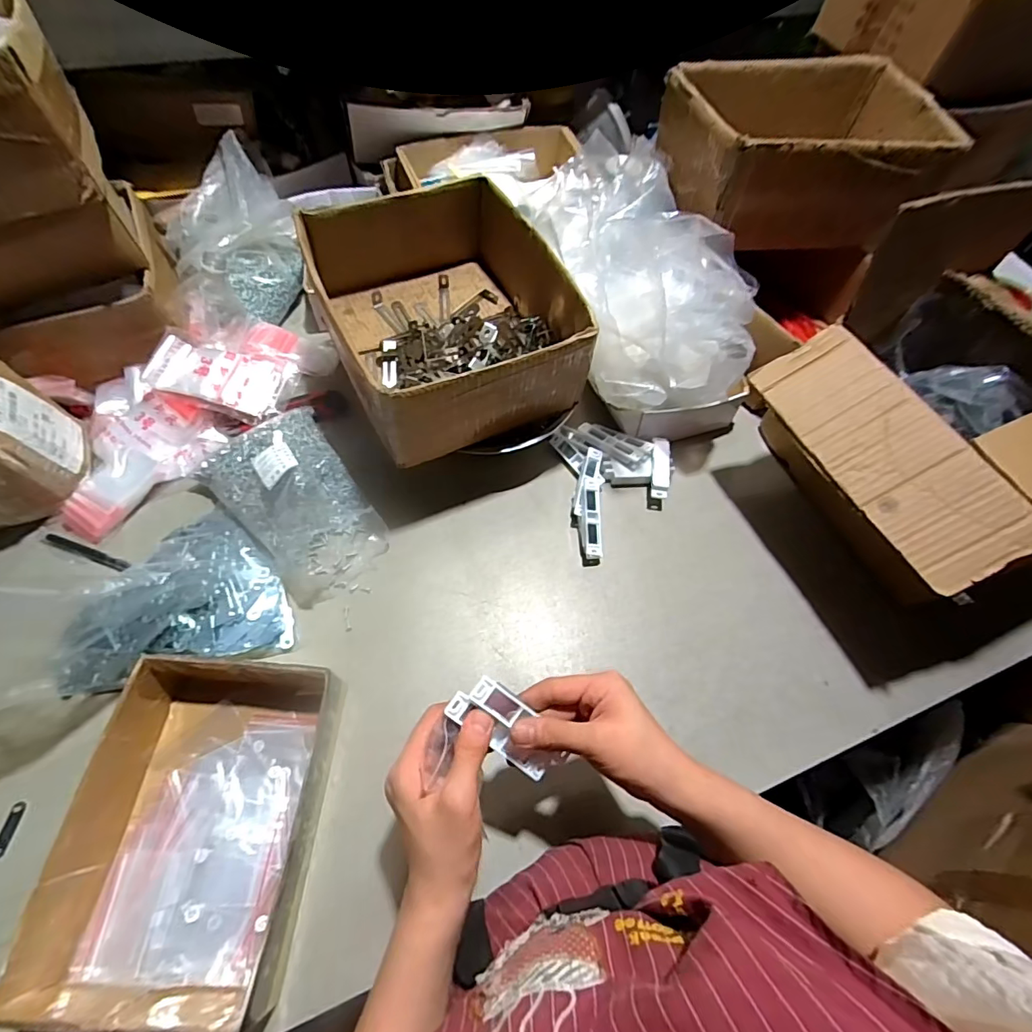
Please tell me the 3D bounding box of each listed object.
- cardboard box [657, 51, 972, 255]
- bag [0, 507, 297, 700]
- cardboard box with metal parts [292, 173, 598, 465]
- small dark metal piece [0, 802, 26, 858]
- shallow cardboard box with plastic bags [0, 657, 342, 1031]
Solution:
[{"bbox_3d":[0.378,-0.486,0.675,0.311,0.117,0.228,-10,63,-9],"label":"cardboard box"},{"bbox_3d":[-0.416,0.099,0.516,0.324,0.039,0.186,-19,64,-13],"label":"bag"},{"bbox_3d":[-0.080,-0.241,0.599,0.246,0.117,0.305,-24,66,-16],"label":"cardboard box with metal parts"},{"bbox_3d":[-0.454,0.281,0.447,0.011,0.004,0.042,2,61,-3],"label":"small dark metal piece"},{"bbox_3d":[-0.268,0.261,0.429,0.181,0.070,0.250,4,61,-2],"label":"shallow cardboard box with plastic bags"}]

